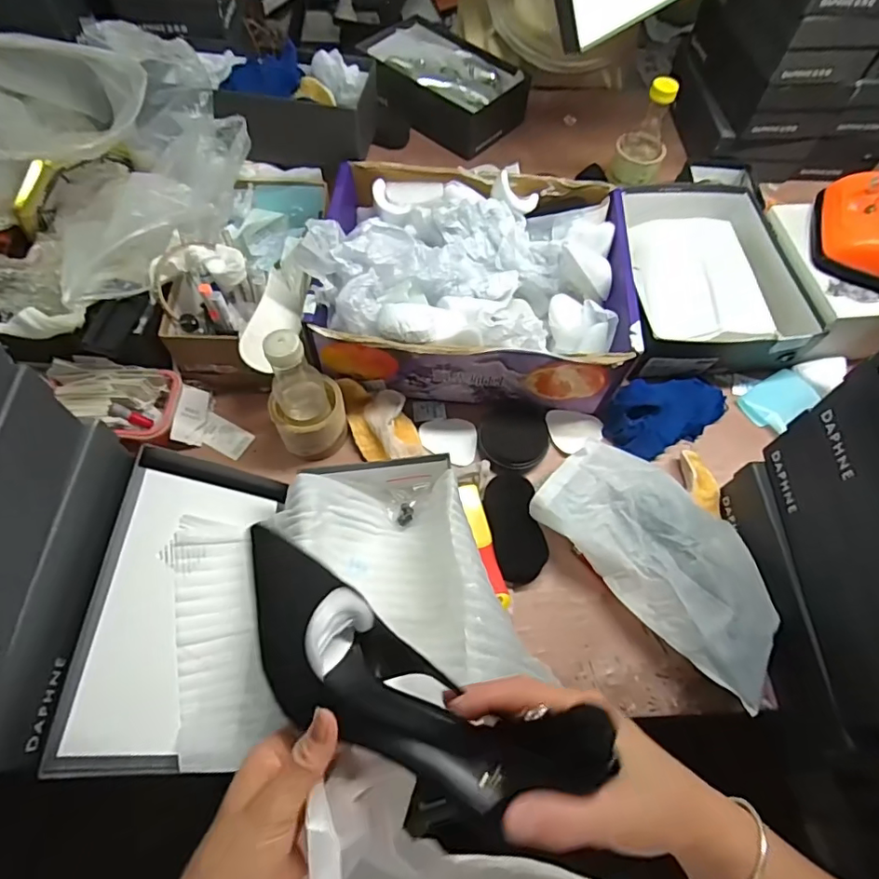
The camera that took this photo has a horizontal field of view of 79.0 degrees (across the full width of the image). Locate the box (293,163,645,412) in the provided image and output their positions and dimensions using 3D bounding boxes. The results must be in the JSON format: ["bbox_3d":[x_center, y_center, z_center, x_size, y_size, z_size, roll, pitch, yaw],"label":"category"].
[{"bbox_3d":[0.047,-0.226,0.739,0.401,0.153,0.323,6,63,0],"label":"box"}]

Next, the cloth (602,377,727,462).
[{"bbox_3d":[0.320,-0.043,0.754,0.180,0.038,0.102,-22,66,-14],"label":"cloth"}]

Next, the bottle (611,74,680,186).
[{"bbox_3d":[0.345,-0.506,0.885,0.075,0.152,0.066,19,63,7],"label":"bottle"}]

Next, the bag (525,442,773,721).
[{"bbox_3d":[0.262,0.121,0.611,0.160,0.048,0.286,-38,71,-20],"label":"bag"}]

